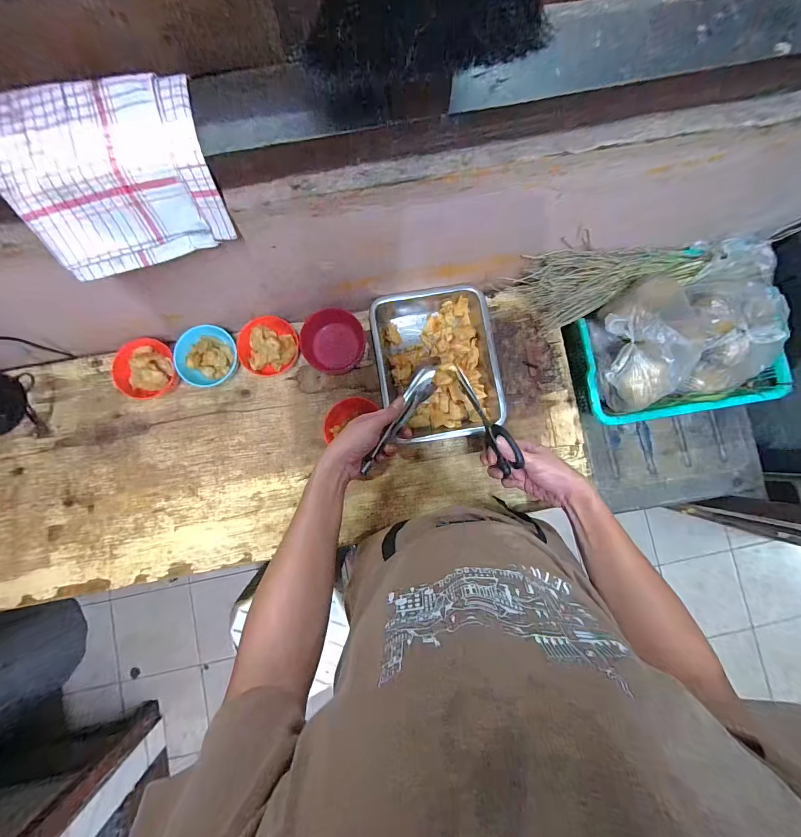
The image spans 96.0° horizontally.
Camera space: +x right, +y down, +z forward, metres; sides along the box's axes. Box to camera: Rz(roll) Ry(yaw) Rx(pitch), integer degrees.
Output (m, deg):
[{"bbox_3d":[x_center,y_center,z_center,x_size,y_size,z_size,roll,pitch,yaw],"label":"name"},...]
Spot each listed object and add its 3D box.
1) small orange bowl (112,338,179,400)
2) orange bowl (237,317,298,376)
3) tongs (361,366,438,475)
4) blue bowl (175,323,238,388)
[{"bbox_3d":[-0.464,-0.089,0.672,0.101,0.057,0.109,0,84,-1],"label":"small orange bowl"},{"bbox_3d":[-0.249,-0.139,0.679,0.104,0.062,0.100,0,84,-1],"label":"orange bowl"},{"bbox_3d":[0.001,0.001,0.565,0.035,0.048,0.192,34,75,3],"label":"tongs"},{"bbox_3d":[-0.357,-0.112,0.673,0.101,0.064,0.101,0,84,-1],"label":"blue bowl"}]

